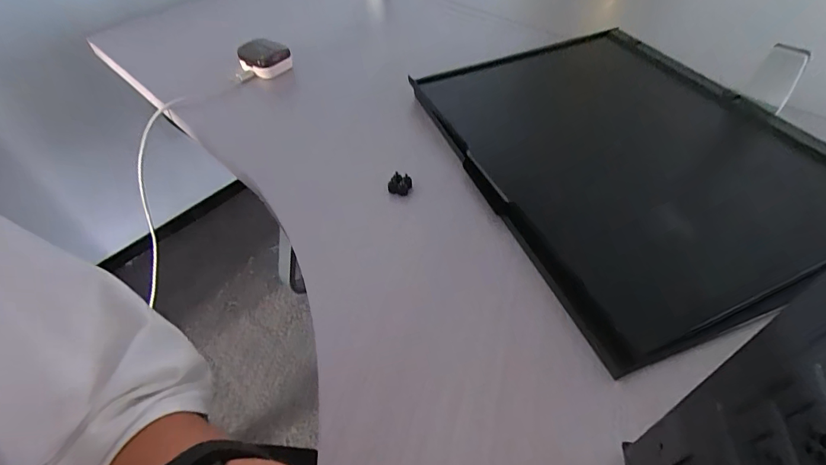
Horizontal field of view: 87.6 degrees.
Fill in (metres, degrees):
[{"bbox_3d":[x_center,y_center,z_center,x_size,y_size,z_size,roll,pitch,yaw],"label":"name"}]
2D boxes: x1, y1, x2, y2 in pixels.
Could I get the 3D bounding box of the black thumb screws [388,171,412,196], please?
[{"bbox_3d":[-0.012,-0.046,0.400,0.020,0.017,0.019,-2,49,2],"label":"black thumb screws"}]

